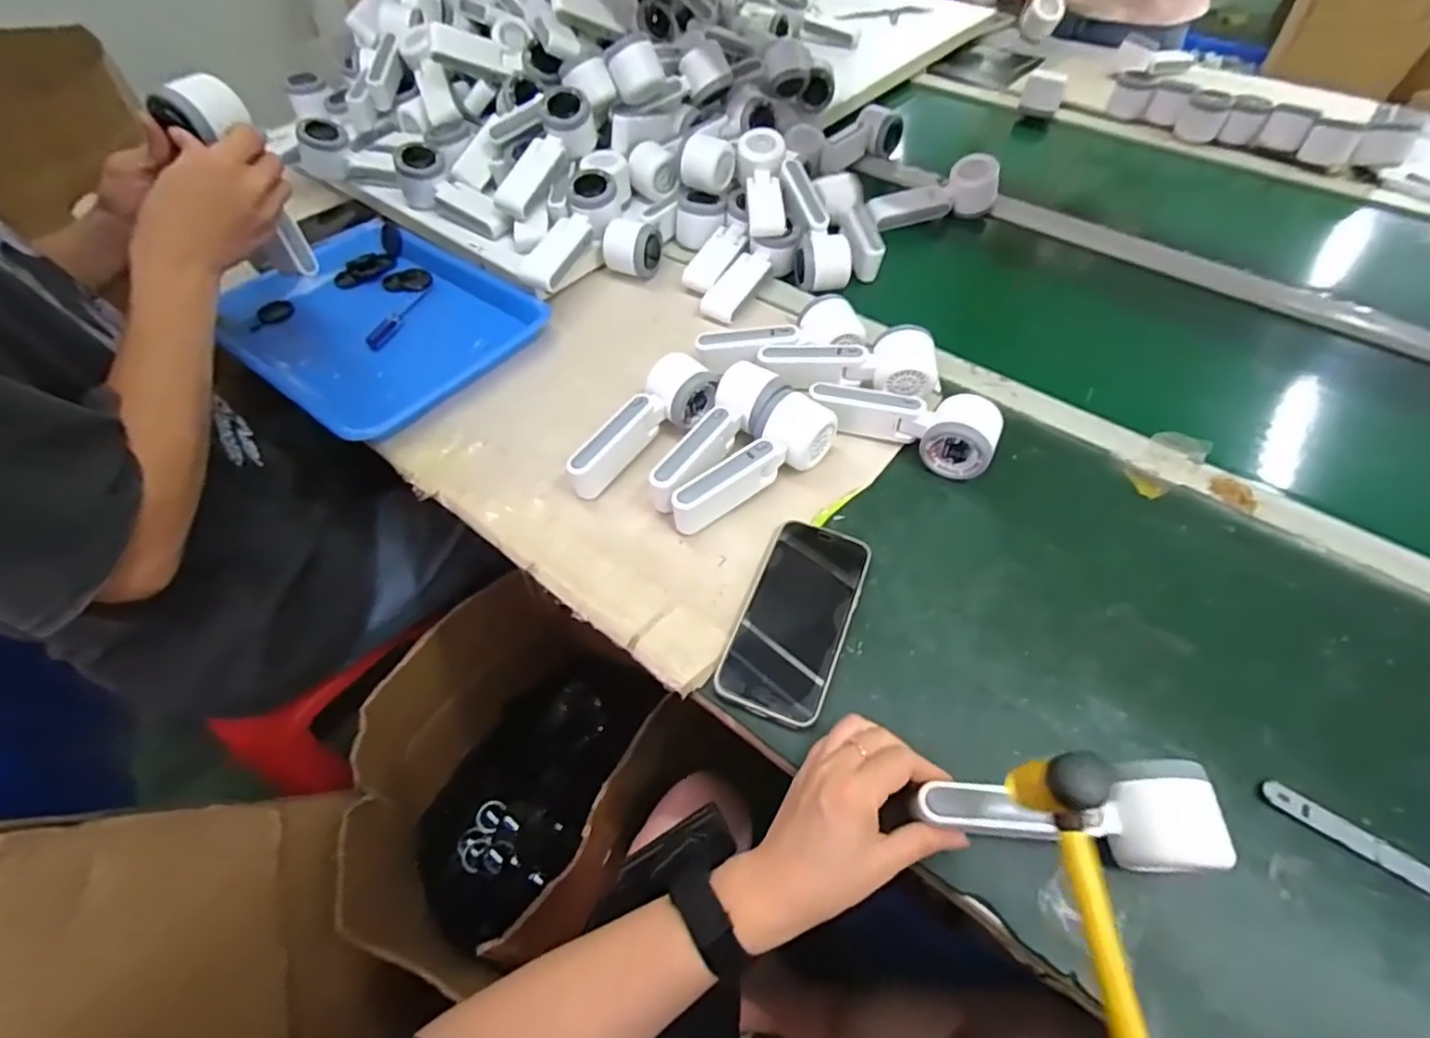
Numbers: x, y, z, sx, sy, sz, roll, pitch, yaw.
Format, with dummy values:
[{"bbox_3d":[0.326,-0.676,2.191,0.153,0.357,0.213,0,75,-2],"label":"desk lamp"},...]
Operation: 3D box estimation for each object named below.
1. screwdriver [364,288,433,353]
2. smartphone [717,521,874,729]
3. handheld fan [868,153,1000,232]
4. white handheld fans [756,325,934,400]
[{"bbox_3d":[-0.358,-0.230,0.699,0.019,0.018,0.111,12,54,9],"label":"screwdriver"},{"bbox_3d":[0.062,0.071,0.469,0.078,0.017,0.161,18,55,13],"label":"smartphone"},{"bbox_3d":[0.278,-0.422,0.805,0.162,0.053,0.065,-14,54,-10],"label":"handheld fan"},{"bbox_3d":[0.127,-0.146,0.602,0.166,0.044,0.069,-2,54,-1],"label":"white handheld fans"}]

